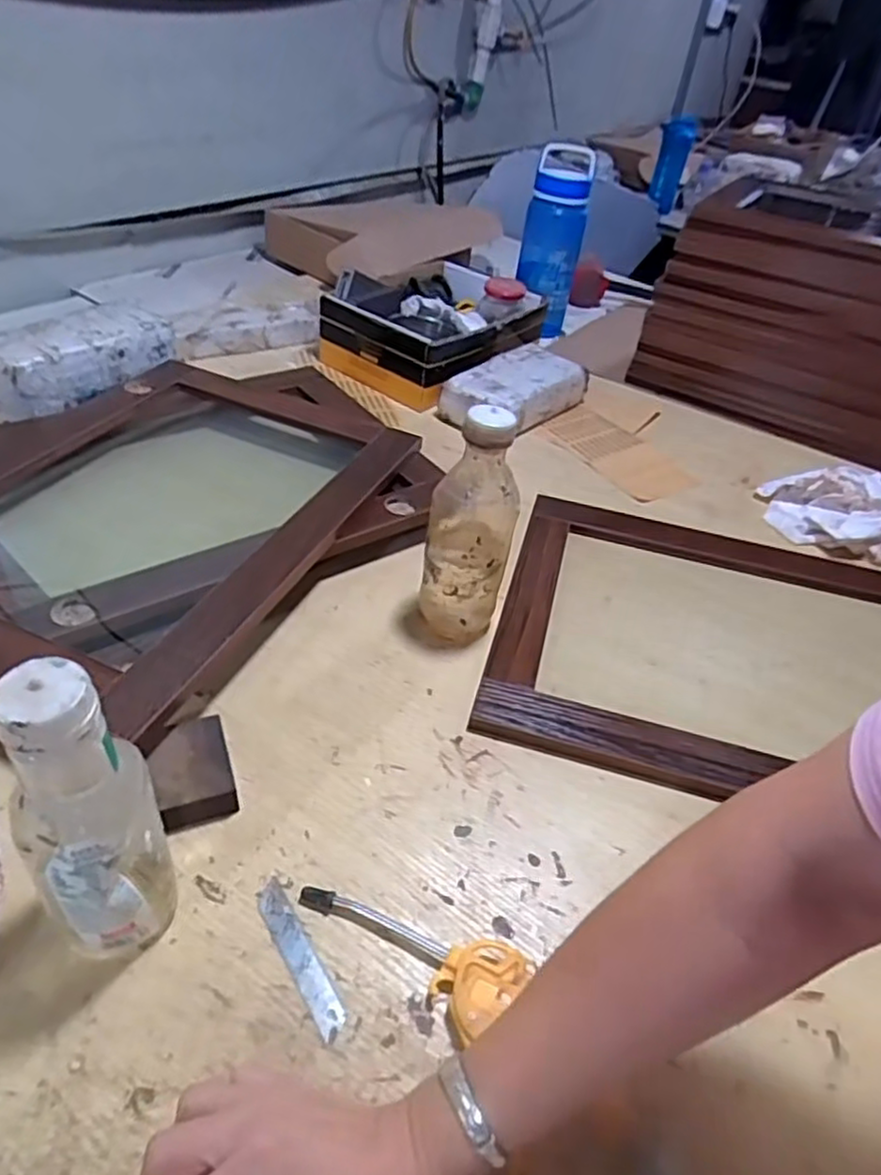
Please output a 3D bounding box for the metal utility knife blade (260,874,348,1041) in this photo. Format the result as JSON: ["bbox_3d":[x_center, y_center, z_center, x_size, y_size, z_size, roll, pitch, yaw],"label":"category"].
[{"bbox_3d":[-0.085,0.221,0.414,0.018,0.004,0.097,-21,48,-29],"label":"metal utility knife blade"}]

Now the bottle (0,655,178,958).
[{"bbox_3d":[-0.180,0.124,0.359,0.065,0.204,0.061,-19,47,-27],"label":"bottle"}]

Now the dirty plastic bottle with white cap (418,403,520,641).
[{"bbox_3d":[0.026,-0.051,0.586,0.069,0.209,0.069,10,41,3],"label":"dirty plastic bottle with white cap"}]

